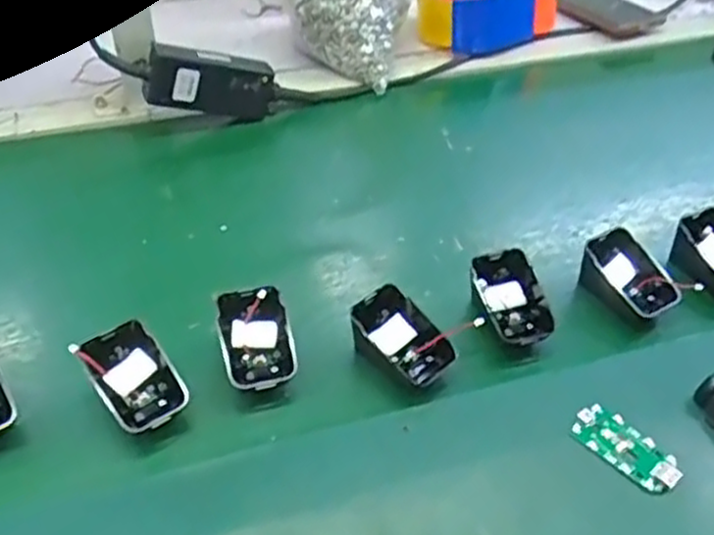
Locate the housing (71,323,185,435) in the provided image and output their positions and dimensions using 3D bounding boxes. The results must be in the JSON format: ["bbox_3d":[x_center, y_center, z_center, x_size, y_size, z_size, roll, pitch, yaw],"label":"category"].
[{"bbox_3d":[-0.138,0.067,0.462,0.043,0.023,0.067,-33,74,-23],"label":"housing"}]

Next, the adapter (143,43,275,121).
[{"bbox_3d":[-0.133,-0.170,0.697,0.119,0.056,0.025,4,37,-32],"label":"adapter"}]

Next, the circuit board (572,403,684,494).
[{"bbox_3d":[0.161,0.108,0.449,0.034,0.007,0.063,-31,51,-30],"label":"circuit board"}]

